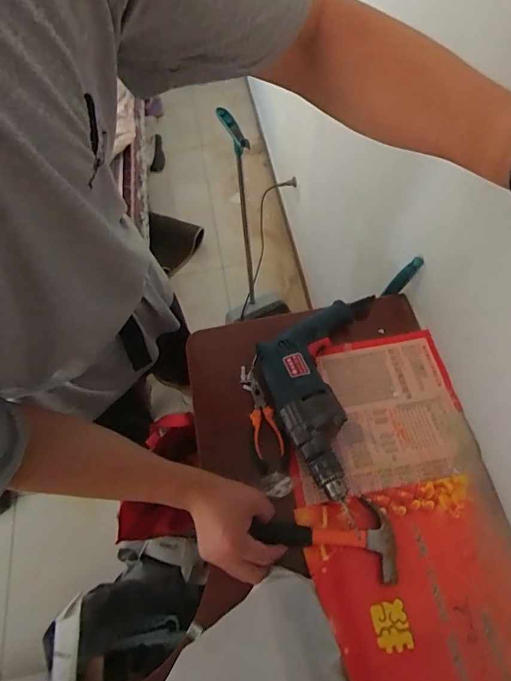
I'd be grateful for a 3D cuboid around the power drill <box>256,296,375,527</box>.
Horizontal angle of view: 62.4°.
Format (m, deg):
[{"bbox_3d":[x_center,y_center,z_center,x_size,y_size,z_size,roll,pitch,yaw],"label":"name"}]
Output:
[{"bbox_3d":[0.079,0.067,0.643,0.169,0.068,0.333,7,62,6],"label":"power drill"}]

